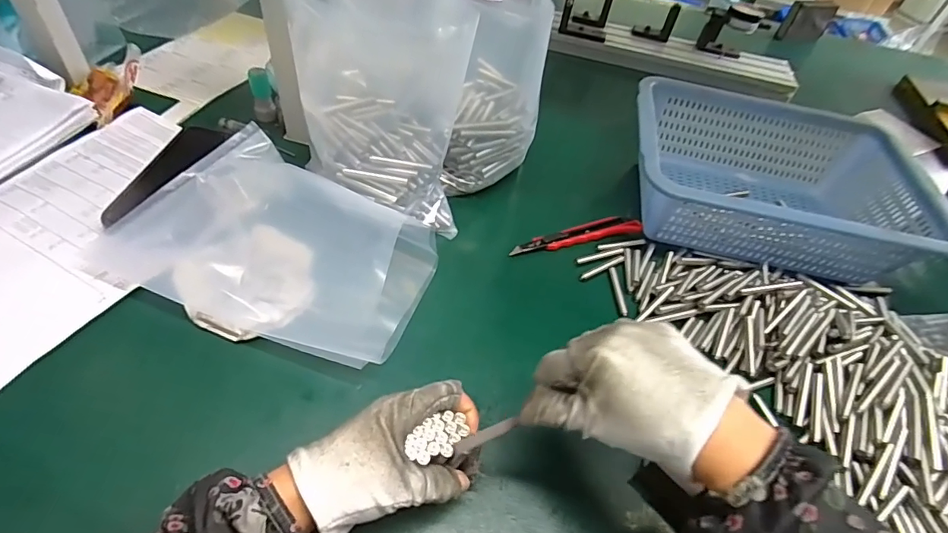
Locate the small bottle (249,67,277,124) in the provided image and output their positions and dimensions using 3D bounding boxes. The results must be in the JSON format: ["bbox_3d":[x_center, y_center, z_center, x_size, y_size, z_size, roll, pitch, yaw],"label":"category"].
[{"bbox_3d":[-0.248,-0.201,0.564,0.023,0.057,0.017,-13,51,-21],"label":"small bottle"}]

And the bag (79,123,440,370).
[{"bbox_3d":[-0.172,-0.029,0.421,0.267,0.048,0.176,21,48,9],"label":"bag"}]

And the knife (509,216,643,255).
[{"bbox_3d":[0.111,-0.035,0.515,0.154,0.007,0.028,-10,50,-18],"label":"knife"}]

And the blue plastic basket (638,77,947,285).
[{"bbox_3d":[0.325,-0.103,0.545,0.302,0.086,0.241,14,47,2],"label":"blue plastic basket"}]

